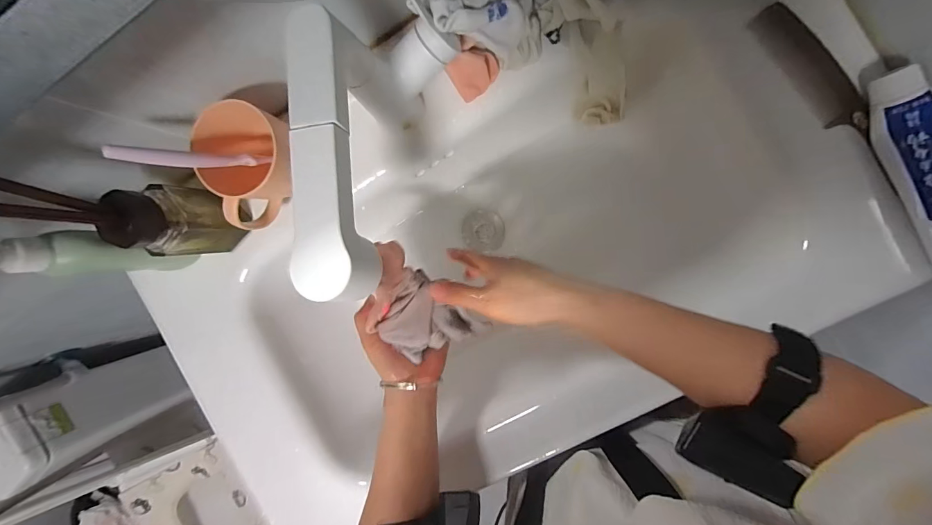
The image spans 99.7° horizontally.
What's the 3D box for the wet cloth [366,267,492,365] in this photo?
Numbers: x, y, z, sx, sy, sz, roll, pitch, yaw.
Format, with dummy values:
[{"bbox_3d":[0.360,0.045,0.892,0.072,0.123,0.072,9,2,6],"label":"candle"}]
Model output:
[{"bbox_3d":[-0.041,0.056,0.376,0.087,0.034,0.074,41,98,4],"label":"wet cloth"}]

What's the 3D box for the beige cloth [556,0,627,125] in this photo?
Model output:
[{"bbox_3d":[0.132,-0.231,0.394,0.072,0.235,0.081,-21,56,9],"label":"beige cloth"}]

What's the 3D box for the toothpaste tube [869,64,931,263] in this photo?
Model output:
[{"bbox_3d":[0.397,-0.070,0.327,0.046,0.034,0.190,-25,90,9],"label":"toothpaste tube"}]

